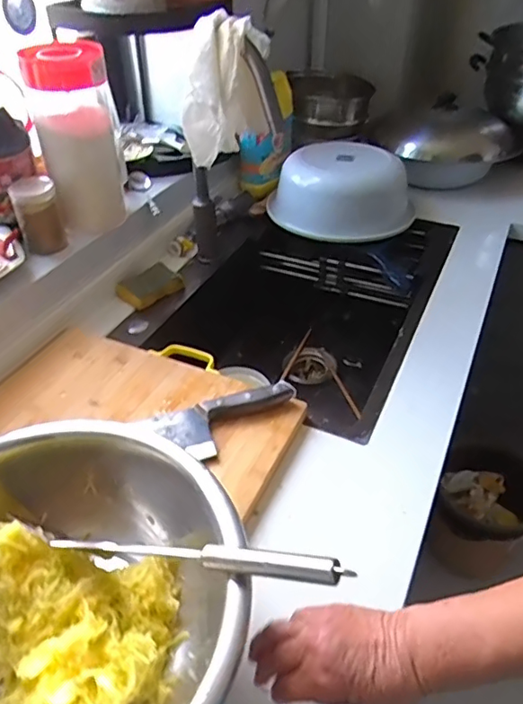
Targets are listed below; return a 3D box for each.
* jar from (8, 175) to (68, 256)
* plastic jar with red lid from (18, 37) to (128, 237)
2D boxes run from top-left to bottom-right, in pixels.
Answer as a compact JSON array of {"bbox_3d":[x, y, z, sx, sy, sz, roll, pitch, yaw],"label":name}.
[{"bbox_3d":[-0.341,-0.210,0.835,0.062,0.099,0.063,-17,43,-18],"label":"jar"},{"bbox_3d":[-0.289,-0.340,0.860,0.118,0.260,0.130,-10,41,-10],"label":"plastic jar with red lid"}]

